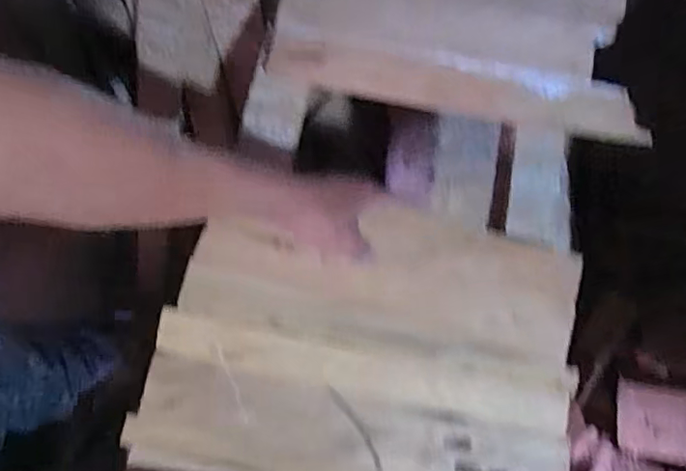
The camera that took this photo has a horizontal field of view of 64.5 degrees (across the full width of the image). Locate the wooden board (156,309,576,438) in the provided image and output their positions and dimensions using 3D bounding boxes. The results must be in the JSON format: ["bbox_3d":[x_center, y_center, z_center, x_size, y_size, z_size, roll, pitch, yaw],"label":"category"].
[{"bbox_3d":[0.020,0.131,0.532,0.402,0.008,0.064,9,79,2],"label":"wooden board"}]

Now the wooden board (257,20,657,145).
[{"bbox_3d":[0.120,-0.168,0.606,0.410,0.017,0.063,12,101,4],"label":"wooden board"}]

